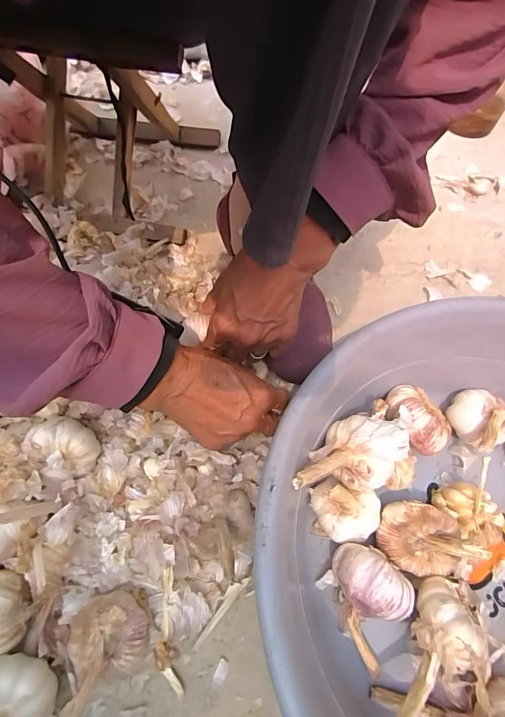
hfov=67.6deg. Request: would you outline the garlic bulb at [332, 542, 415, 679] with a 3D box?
[{"bbox_3d":[0.092,0.189,0.287,0.047,0.049,0.085,-3,62,-1],"label":"garlic bulb"}]

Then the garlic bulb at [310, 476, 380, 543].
[{"bbox_3d":[0.080,0.133,0.326,0.058,0.047,0.045,16,64,8],"label":"garlic bulb"}]

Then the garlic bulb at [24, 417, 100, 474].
[{"bbox_3d":[-0.164,0.077,0.338,0.049,0.043,0.037,21,62,10],"label":"garlic bulb"}]

